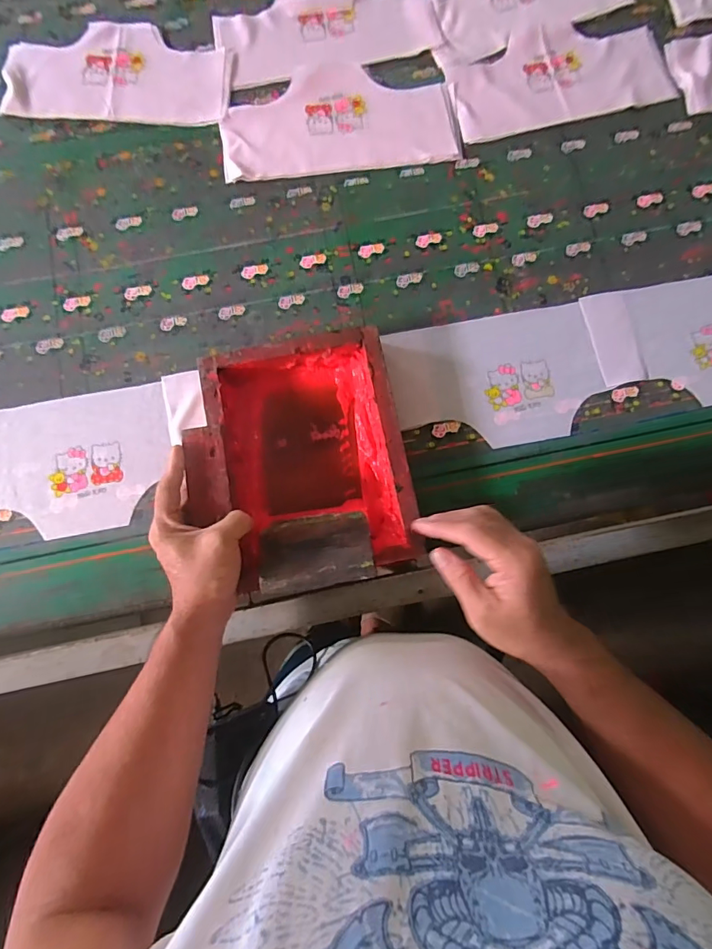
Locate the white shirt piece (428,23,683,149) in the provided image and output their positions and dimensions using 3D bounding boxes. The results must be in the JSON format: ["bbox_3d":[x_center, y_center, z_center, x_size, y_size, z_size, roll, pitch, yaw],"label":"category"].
[{"bbox_3d":[0.280,-0.554,0.626,0.304,0.011,0.149,-12,78,-2],"label":"white shirt piece"}]

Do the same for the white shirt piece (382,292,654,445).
[{"bbox_3d":[0.199,-0.120,0.549,0.308,0.008,0.160,-13,84,-4],"label":"white shirt piece"}]

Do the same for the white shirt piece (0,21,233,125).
[{"bbox_3d":[-0.328,-0.561,0.626,0.306,0.007,0.155,4,78,1],"label":"white shirt piece"}]

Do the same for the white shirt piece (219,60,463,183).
[{"bbox_3d":[-0.024,-0.485,0.612,0.310,0.013,0.165,-7,78,-1],"label":"white shirt piece"}]

